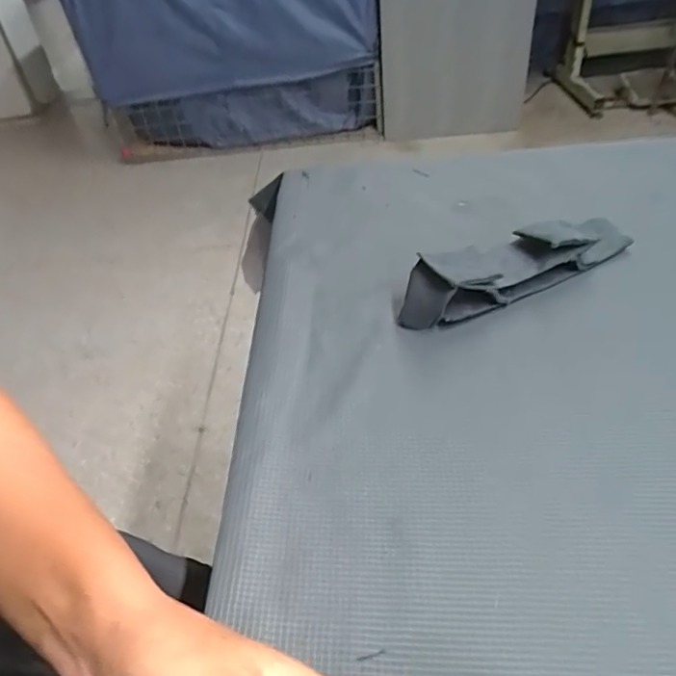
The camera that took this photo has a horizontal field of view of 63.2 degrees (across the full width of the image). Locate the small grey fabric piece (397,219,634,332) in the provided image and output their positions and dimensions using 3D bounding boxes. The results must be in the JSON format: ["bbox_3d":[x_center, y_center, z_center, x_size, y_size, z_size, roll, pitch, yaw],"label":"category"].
[{"bbox_3d":[0.136,-0.056,0.424,0.190,0.048,0.042,-21,44,-15],"label":"small grey fabric piece"}]

